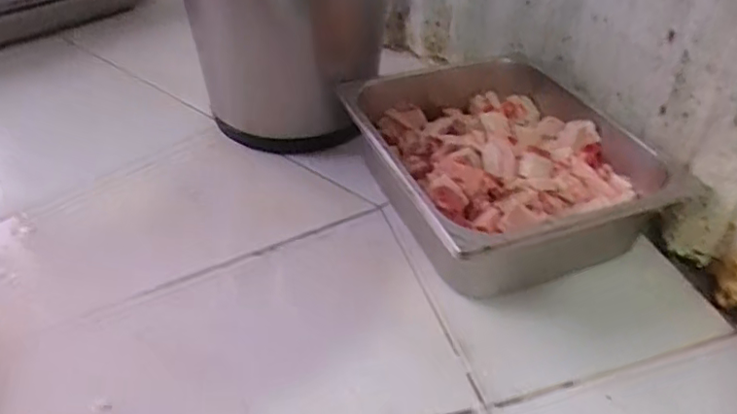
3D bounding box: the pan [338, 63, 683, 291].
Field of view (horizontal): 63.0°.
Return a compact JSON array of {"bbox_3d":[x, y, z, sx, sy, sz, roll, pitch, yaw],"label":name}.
[{"bbox_3d":[0.140,-0.045,0.679,0.279,0.102,0.336,-10,38,-17],"label":"pan"}]

